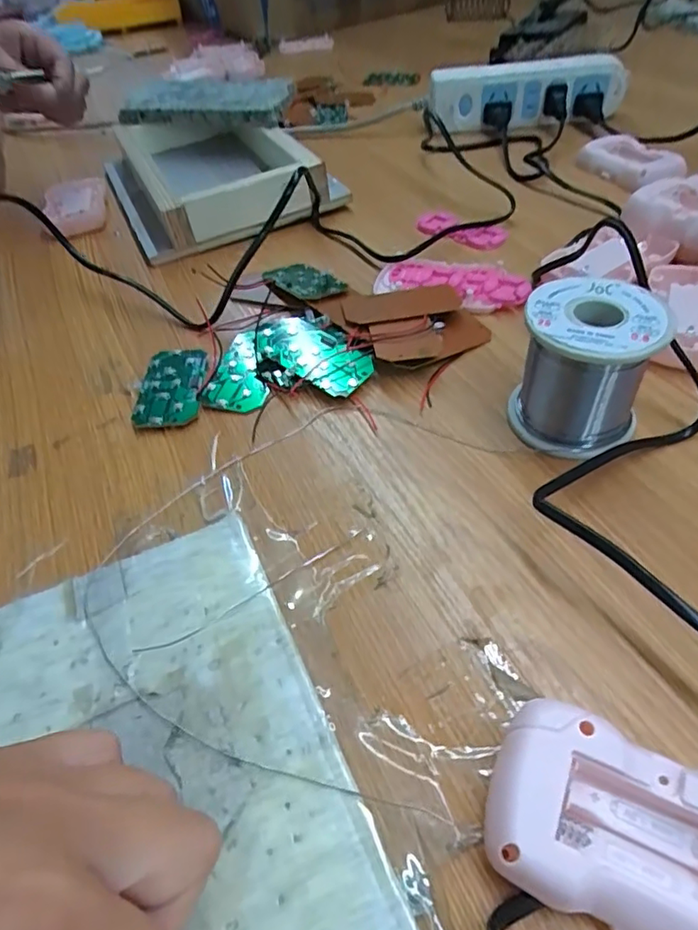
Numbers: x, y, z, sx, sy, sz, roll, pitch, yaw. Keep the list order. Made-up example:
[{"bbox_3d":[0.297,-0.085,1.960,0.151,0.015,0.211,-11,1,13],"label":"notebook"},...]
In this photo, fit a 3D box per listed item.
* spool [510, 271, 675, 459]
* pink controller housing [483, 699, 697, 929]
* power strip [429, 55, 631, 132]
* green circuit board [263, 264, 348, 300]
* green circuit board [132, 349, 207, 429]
[{"bbox_3d":[0.114,-0.047,0.274,0.059,0.063,0.059,13,51,18],"label":"spool"},{"bbox_3d":[0.084,0.108,0.161,0.084,0.025,0.049,16,52,20],"label":"pink controller housing"},{"bbox_3d":[0.178,-0.373,0.563,0.188,0.052,0.039,-4,48,4],"label":"power strip"},{"bbox_3d":[-0.033,-0.134,0.401,0.035,0.006,0.073,-26,45,-21],"label":"green circuit board"},{"bbox_3d":[-0.107,-0.048,0.339,0.038,0.006,0.069,-4,48,3],"label":"green circuit board"}]

